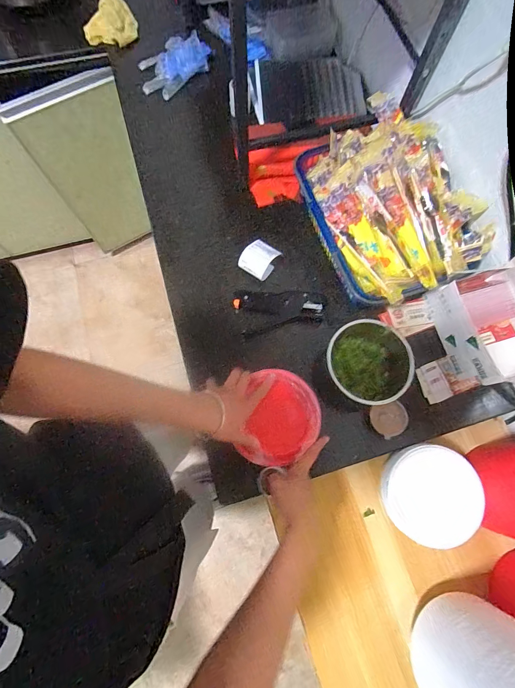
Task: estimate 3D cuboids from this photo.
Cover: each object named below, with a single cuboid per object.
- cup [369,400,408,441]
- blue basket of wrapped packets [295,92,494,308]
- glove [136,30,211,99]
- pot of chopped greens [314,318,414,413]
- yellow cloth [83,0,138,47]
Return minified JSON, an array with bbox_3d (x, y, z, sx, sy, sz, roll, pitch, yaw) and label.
[{"bbox_3d":[0.229,0.135,0.586,0.062,0.035,0.056,-13,75,-6],"label":"cup"},{"bbox_3d":[0.240,-0.266,0.623,0.254,0.108,0.372,-18,75,-7],"label":"blue basket of wrapped packets"},{"bbox_3d":[-0.206,-0.686,0.809,0.191,0.051,0.109,-38,78,-11],"label":"glove"},{"bbox_3d":[0.190,0.036,0.586,0.139,0.068,0.140,0,74,-2],"label":"pot of chopped greens"},{"bbox_3d":[-0.376,-0.831,0.850,0.127,0.040,0.115,-5,74,-3],"label":"yellow cloth"}]

